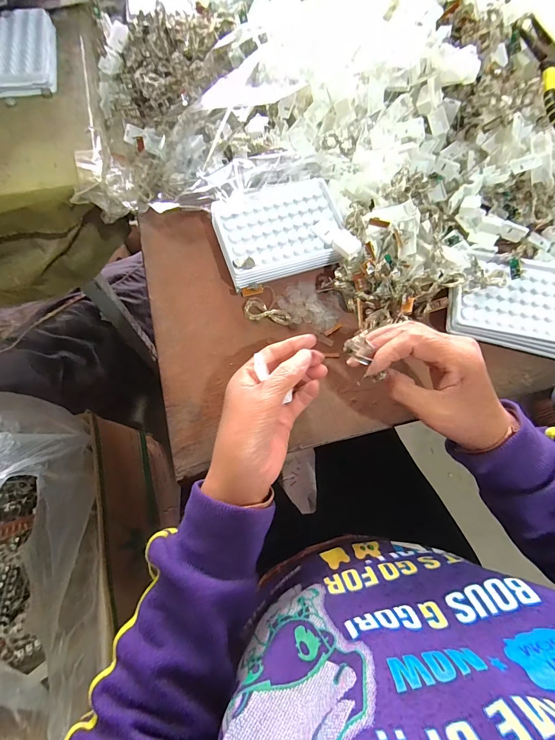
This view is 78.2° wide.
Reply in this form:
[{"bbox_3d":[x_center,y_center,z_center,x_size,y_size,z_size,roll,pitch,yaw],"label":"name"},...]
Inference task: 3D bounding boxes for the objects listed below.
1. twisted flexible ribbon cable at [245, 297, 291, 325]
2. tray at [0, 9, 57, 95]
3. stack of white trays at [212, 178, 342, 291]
[{"bbox_3d":[-0.010,-0.059,0.355,0.051,0.008,0.022,17,71,3],"label":"twisted flexible ribbon cable"},{"bbox_3d":[-0.313,-0.374,0.403,0.090,0.016,0.131,-9,72,-6],"label":"tray"},{"bbox_3d":[0.002,-0.152,0.372,0.131,0.028,0.108,-15,72,-7],"label":"stack of white trays"}]

